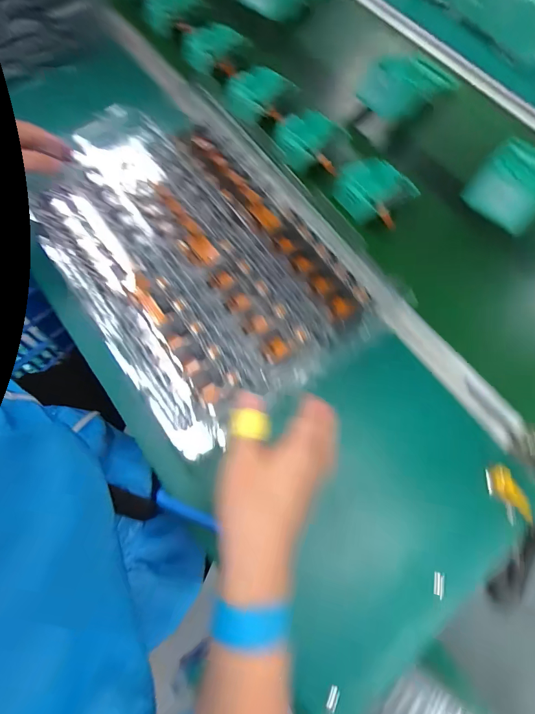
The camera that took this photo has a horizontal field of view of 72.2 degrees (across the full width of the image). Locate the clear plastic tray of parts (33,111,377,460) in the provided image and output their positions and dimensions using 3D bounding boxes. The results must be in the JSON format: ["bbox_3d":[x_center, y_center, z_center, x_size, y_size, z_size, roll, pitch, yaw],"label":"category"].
[{"bbox_3d":[-0.089,-0.110,0.405,0.257,0.036,0.385,-37,81,-12],"label":"clear plastic tray of parts"}]

